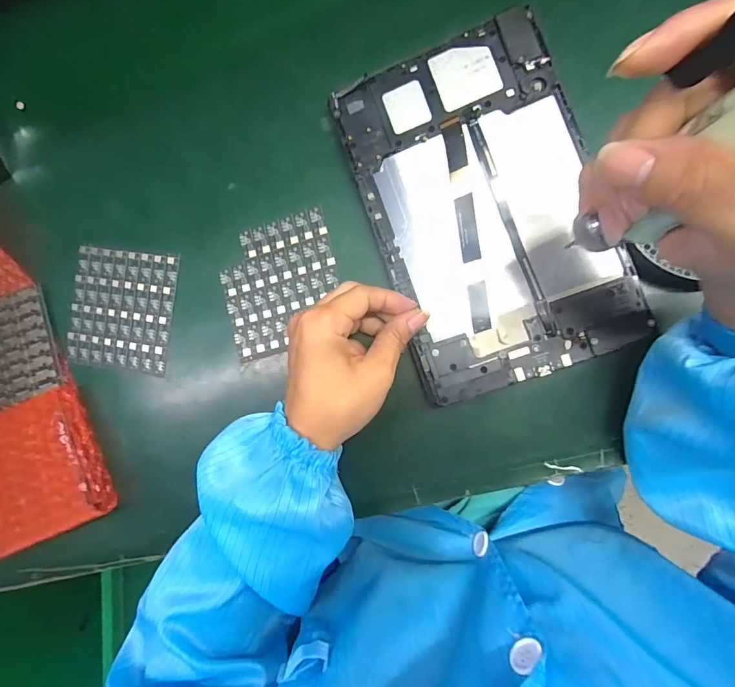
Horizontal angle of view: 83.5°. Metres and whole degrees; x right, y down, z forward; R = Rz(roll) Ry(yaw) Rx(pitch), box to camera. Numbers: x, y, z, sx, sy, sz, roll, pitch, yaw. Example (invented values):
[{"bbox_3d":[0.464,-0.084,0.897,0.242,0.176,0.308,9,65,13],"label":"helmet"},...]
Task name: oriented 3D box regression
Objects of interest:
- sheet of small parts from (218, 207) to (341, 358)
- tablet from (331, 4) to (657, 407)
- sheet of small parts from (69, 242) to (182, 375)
[{"bbox_3d":[-0.069,-0.046,0.324,0.093,0.004,0.100,-15,87,9],"label":"sheet of small parts"},{"bbox_3d":[0.079,-0.093,0.285,0.147,0.010,0.236,-19,86,8],"label":"tablet"},{"bbox_3d":[-0.206,-0.029,0.345,0.090,0.005,0.099,8,90,9],"label":"sheet of small parts"}]

